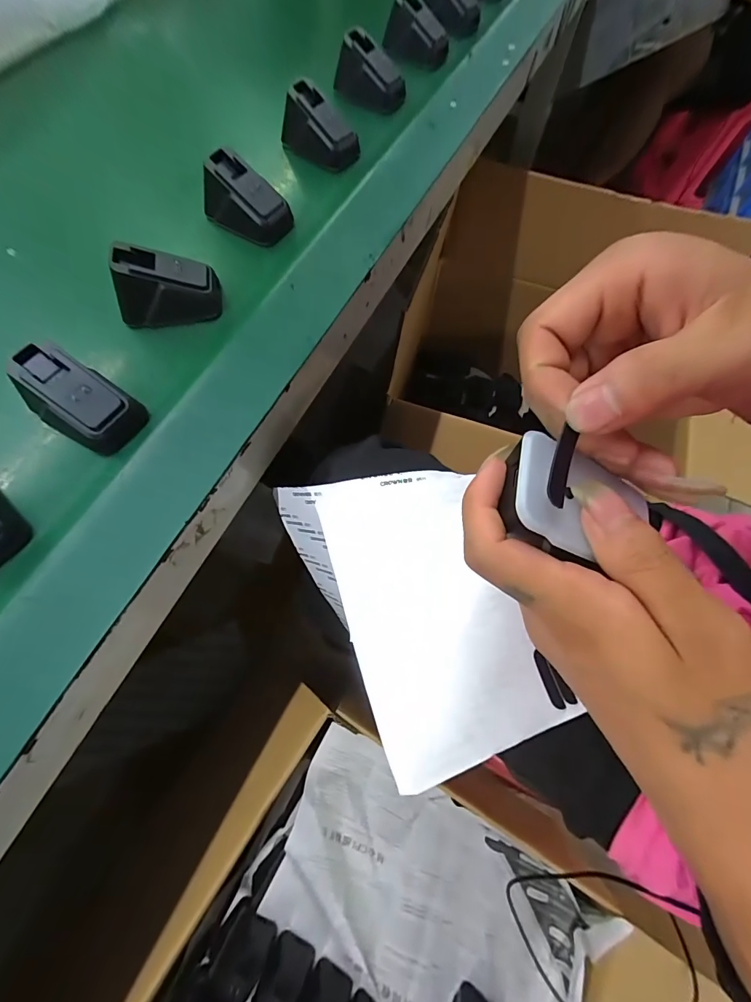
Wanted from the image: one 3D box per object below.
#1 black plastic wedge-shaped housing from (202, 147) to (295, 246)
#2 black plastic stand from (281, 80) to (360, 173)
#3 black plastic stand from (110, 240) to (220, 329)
[{"bbox_3d":[-0.106,-0.246,0.336,0.066,0.040,0.037,26,70,8],"label":"black plastic wedge-shaped housing"},{"bbox_3d":[-0.052,-0.345,0.378,0.072,0.042,0.032,31,71,10],"label":"black plastic stand"},{"bbox_3d":[-0.148,-0.154,0.291,0.064,0.039,0.038,-5,69,-4],"label":"black plastic stand"}]

